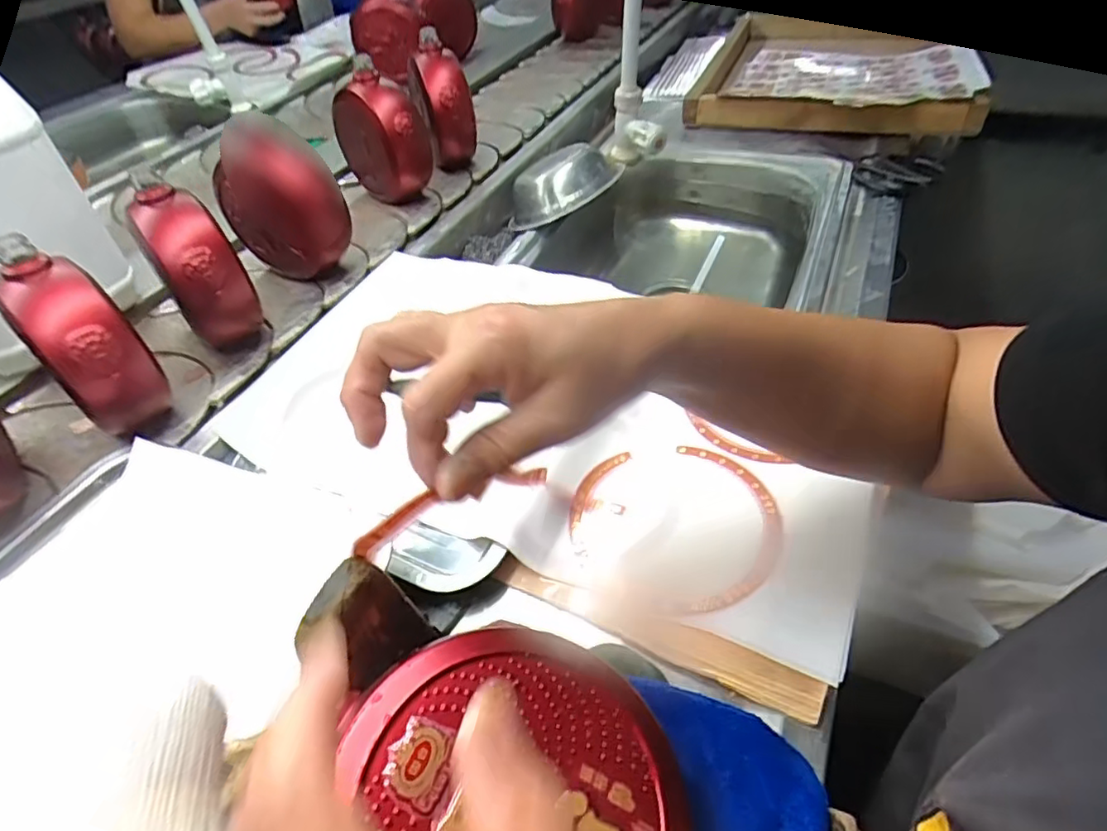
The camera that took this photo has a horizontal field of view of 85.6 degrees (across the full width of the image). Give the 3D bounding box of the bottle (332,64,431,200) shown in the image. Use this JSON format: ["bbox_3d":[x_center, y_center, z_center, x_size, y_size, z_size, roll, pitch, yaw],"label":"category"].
[{"bbox_3d":[-0.212,-0.350,0.754,0.061,0.140,0.136,-35,53,-27],"label":"bottle"}]

